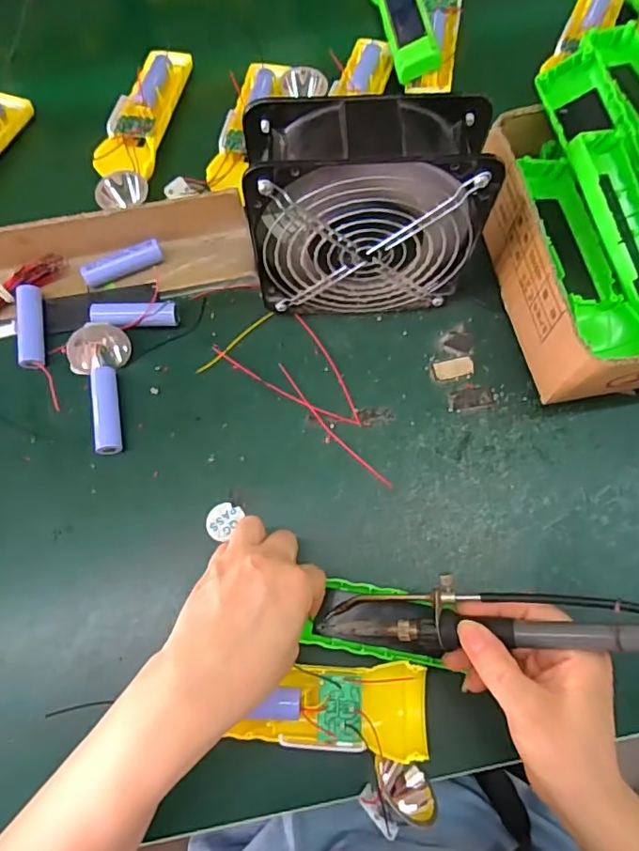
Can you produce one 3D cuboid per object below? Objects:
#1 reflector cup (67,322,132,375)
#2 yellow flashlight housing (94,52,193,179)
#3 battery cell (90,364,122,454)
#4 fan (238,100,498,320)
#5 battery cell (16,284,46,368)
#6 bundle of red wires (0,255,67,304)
[{"bbox_3d":[-0.167,-0.057,0.402,0.036,0.026,0.043,12,72,5],"label":"reflector cup"},{"bbox_3d":[-0.164,-0.293,0.493,0.050,0.024,0.160,7,72,4],"label":"yellow flashlight housing"},{"bbox_3d":[-0.159,-0.010,0.393,0.018,0.017,0.065,-9,72,-2],"label":"battery cell"},{"bbox_3d":[0.033,-0.140,0.363,0.152,0.148,0.064,-2,72,1],"label":"fan"},{"bbox_3d":[-0.228,-0.079,0.417,0.017,0.013,0.071,-11,72,-2],"label":"battery cell"},{"bbox_3d":[-0.256,-0.109,0.427,0.103,0.018,0.027,-39,75,-11],"label":"bundle of red wires"}]

